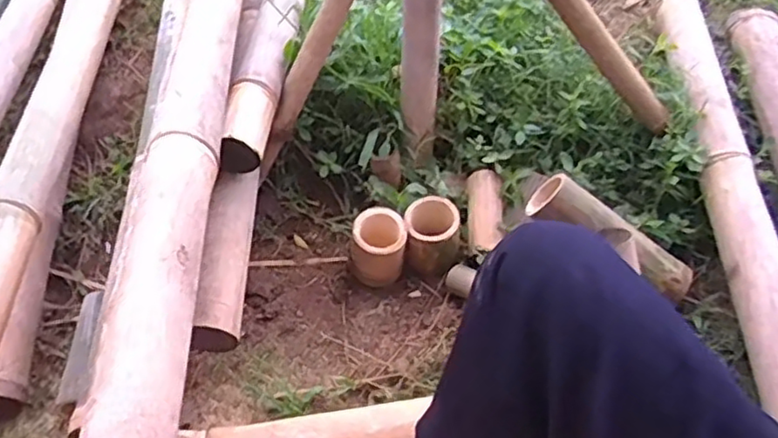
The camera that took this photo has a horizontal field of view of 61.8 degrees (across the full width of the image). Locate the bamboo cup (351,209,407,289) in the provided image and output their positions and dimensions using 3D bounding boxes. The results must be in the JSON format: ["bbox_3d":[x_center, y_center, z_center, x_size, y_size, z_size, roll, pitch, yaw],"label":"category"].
[{"bbox_3d":[-0.014,0.046,0.961,0.073,0.108,0.072,0,48,0],"label":"bamboo cup"}]

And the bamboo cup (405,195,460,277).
[{"bbox_3d":[0.066,0.032,0.975,0.078,0.109,0.074,0,48,0],"label":"bamboo cup"}]

